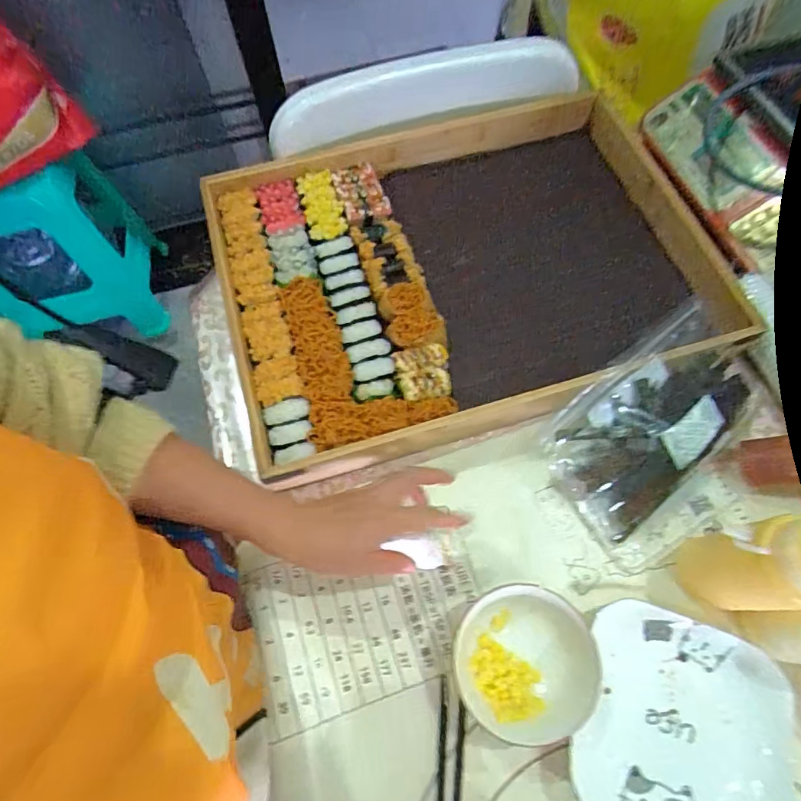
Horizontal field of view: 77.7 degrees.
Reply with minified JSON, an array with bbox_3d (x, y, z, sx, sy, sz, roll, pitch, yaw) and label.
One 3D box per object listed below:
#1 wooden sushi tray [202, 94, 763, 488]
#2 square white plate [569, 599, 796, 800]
[{"bbox_3d":[0.072,-0.168,0.592,0.551,0.084,0.407,-16,68,-6],"label":"wooden sushi tray"},{"bbox_3d":[0.242,0.280,0.419,0.168,0.034,0.173,19,69,9],"label":"square white plate"}]

